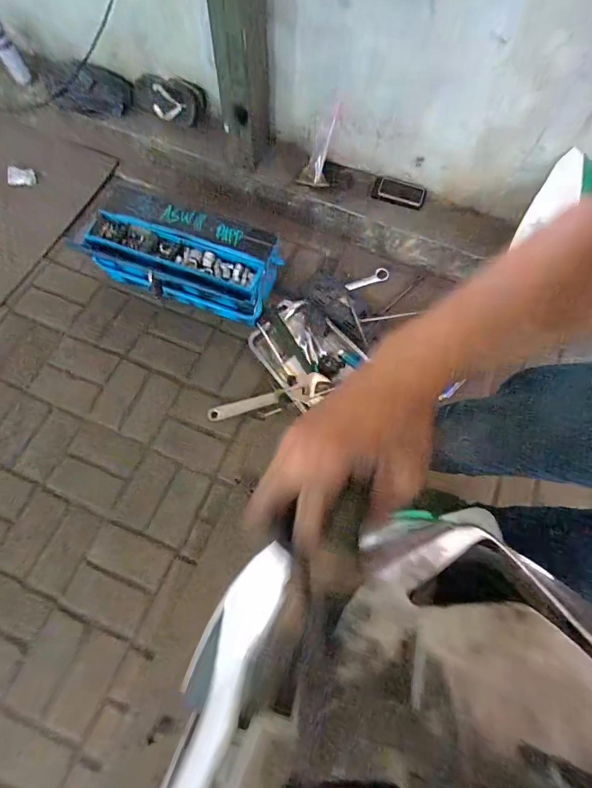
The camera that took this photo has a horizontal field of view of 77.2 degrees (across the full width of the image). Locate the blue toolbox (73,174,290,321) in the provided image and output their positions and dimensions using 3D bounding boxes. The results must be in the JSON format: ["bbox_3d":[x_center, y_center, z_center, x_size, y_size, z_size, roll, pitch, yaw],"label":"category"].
[{"bbox_3d":[-0.340,-0.438,1.156,0.571,0.218,0.250,16,70,4],"label":"blue toolbox"}]

